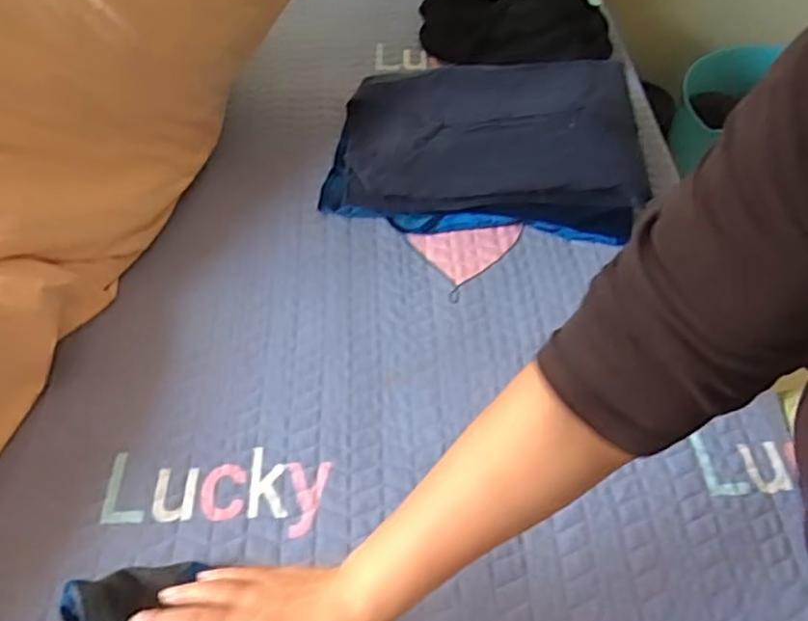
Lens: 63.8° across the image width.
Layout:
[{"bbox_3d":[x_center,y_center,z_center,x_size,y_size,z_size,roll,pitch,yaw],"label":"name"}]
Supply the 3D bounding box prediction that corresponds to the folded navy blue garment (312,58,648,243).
[{"bbox_3d":[0.105,-0.226,0.864,0.387,0.117,0.248,5,52,-1],"label":"folded navy blue garment"}]

